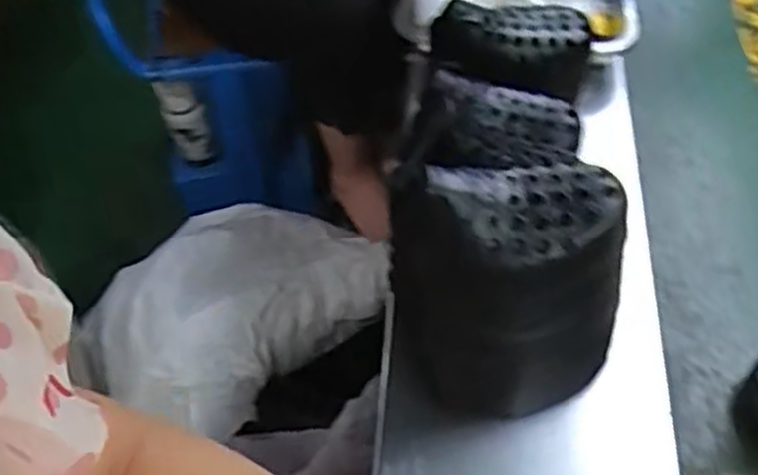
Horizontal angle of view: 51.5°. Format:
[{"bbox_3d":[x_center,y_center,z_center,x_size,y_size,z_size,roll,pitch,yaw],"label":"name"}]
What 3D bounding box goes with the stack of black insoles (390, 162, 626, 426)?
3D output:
[{"bbox_3d":[0.095,0.048,0.589,0.164,0.222,0.099,1,55,3],"label":"stack of black insoles"}]

